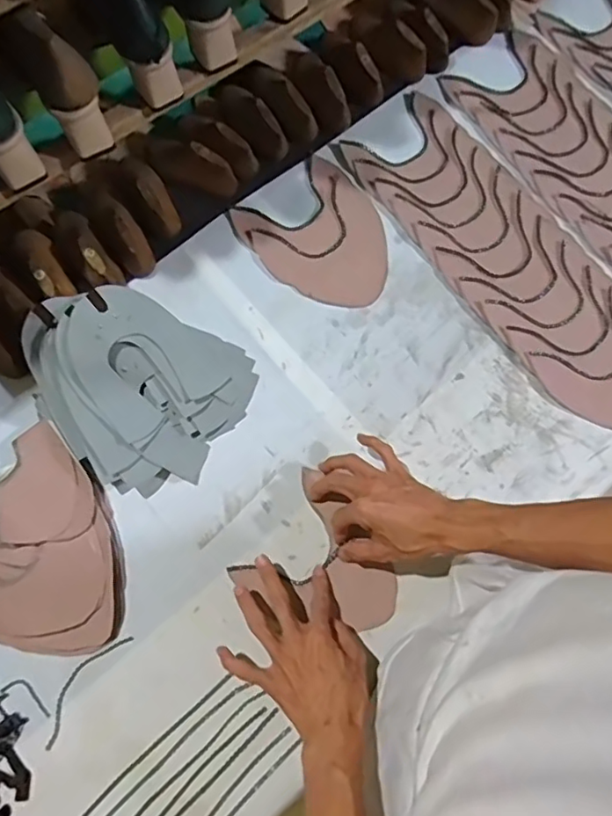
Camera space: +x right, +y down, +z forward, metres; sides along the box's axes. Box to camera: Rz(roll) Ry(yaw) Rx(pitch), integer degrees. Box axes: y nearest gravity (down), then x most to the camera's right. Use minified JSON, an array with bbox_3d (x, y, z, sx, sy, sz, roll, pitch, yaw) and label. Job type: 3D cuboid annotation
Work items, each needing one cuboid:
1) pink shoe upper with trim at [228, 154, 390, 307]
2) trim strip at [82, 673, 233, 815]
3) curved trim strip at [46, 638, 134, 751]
[{"bbox_3d":[0.021,-0.223,0.740,0.167,0.004,0.203,-37,77,-8],"label":"pink shoe upper with trim"},{"bbox_3d":[-0.167,0.360,0.584,0.224,0.014,0.008,-42,78,-10],"label":"trim strip"},{"bbox_3d":[-0.238,0.293,0.601,0.030,0.004,0.132,35,78,10],"label":"curved trim strip"}]

